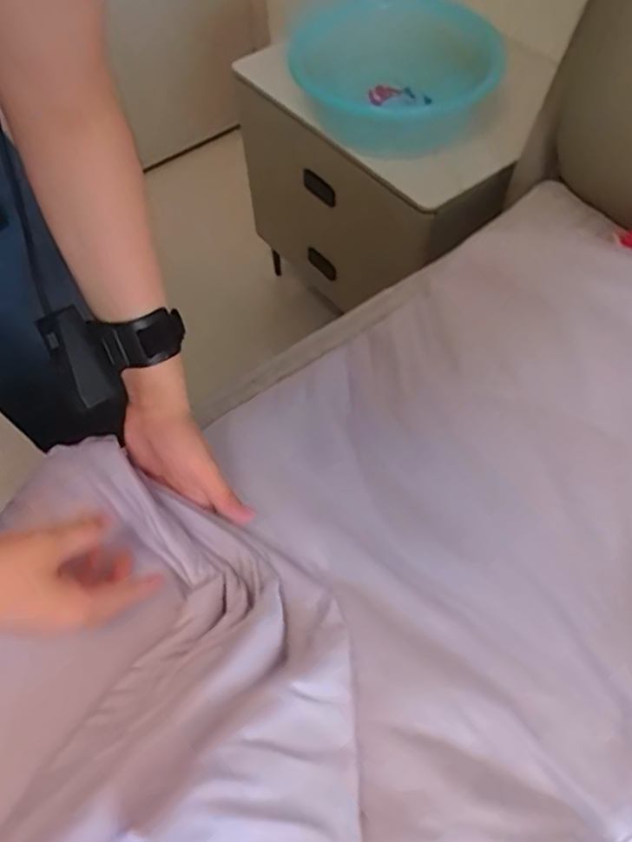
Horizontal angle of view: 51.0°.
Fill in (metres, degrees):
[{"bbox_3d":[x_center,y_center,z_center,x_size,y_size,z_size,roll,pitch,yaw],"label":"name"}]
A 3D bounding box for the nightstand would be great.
[{"bbox_3d":[0.132,-0.423,1.142,0.313,0.357,0.471,-34,61,-17],"label":"nightstand"}]

